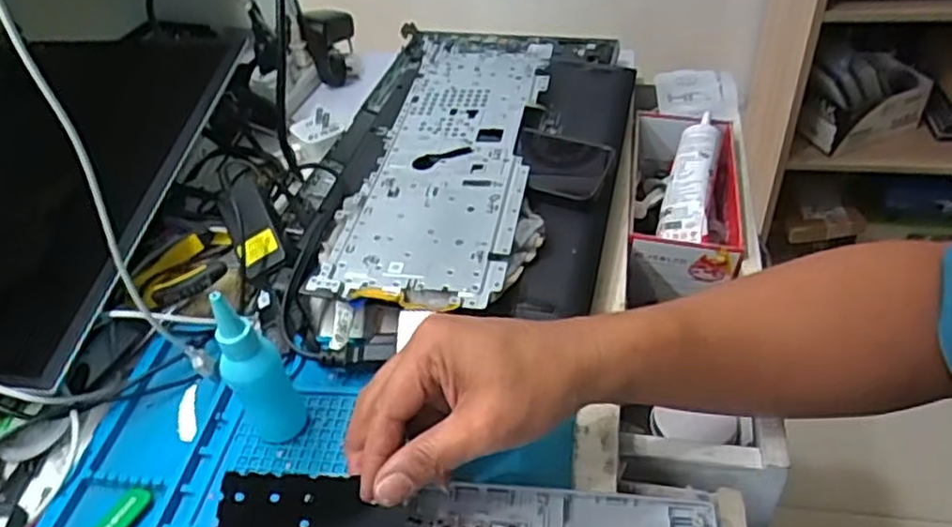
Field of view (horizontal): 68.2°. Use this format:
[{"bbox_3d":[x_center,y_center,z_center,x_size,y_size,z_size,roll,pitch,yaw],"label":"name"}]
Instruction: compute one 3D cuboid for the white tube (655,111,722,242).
[{"bbox_3d":[0.195,-0.081,0.632,0.040,0.024,0.140,10,66,18],"label":"white tube"}]

